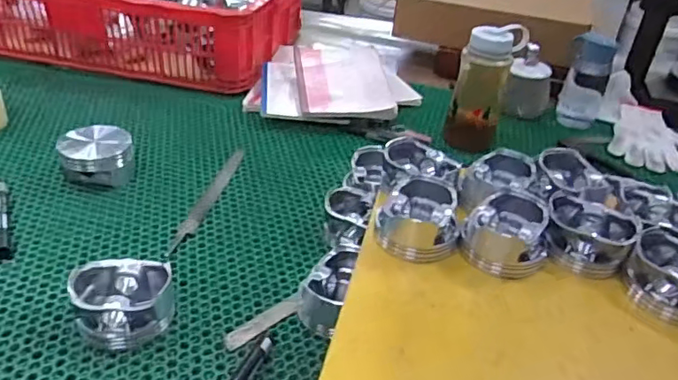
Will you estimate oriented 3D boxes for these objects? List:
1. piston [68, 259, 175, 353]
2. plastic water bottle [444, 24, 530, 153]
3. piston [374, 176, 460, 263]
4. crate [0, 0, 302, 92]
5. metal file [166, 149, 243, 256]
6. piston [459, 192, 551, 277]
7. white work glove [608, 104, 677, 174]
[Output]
[{"bbox_3d":[-0.200,0.103,0.525,0.089,0.045,0.074,-7,35,-17],"label":"piston"},{"bbox_3d":[0.218,-0.148,0.846,0.088,0.181,0.069,12,34,10],"label":"plastic water bottle"},{"bbox_3d":[0.084,0.024,0.578,0.080,0.050,0.089,13,33,10],"label":"piston"},{"bbox_3d":[-0.424,-0.379,1.113,0.659,0.157,0.407,10,34,7],"label":"crate"},{"bbox_3d":[-0.163,0.006,0.717,0.020,0.004,0.236,9,34,6],"label":"metal file"},{"bbox_3d":[0.169,0.042,0.564,0.077,0.054,0.077,5,33,-3],"label":"piston"},{"bbox_3d":[0.528,-0.081,0.931,0.135,0.034,0.179,19,36,20],"label":"white work glove"}]

